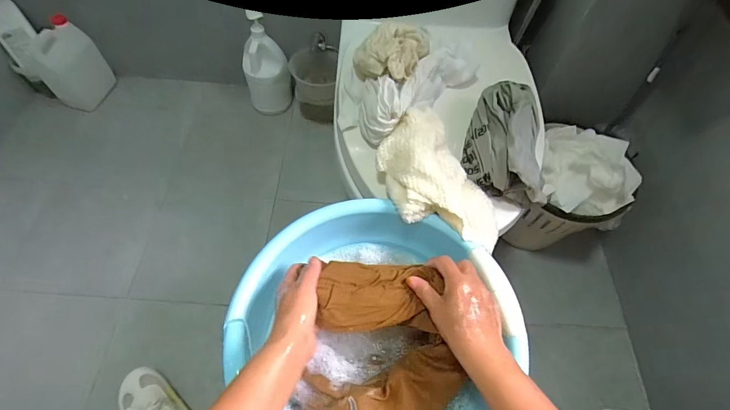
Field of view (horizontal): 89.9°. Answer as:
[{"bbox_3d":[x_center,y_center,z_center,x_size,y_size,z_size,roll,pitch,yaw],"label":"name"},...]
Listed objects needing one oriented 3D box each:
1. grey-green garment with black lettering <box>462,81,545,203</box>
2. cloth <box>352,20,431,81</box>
[{"bbox_3d":[0.201,-0.096,0.536,0.098,0.076,0.184,1,62,-1],"label":"grey-green garment with black lettering"},{"bbox_3d":[0.040,-0.242,0.578,0.092,0.060,0.106,36,66,16],"label":"cloth"}]

